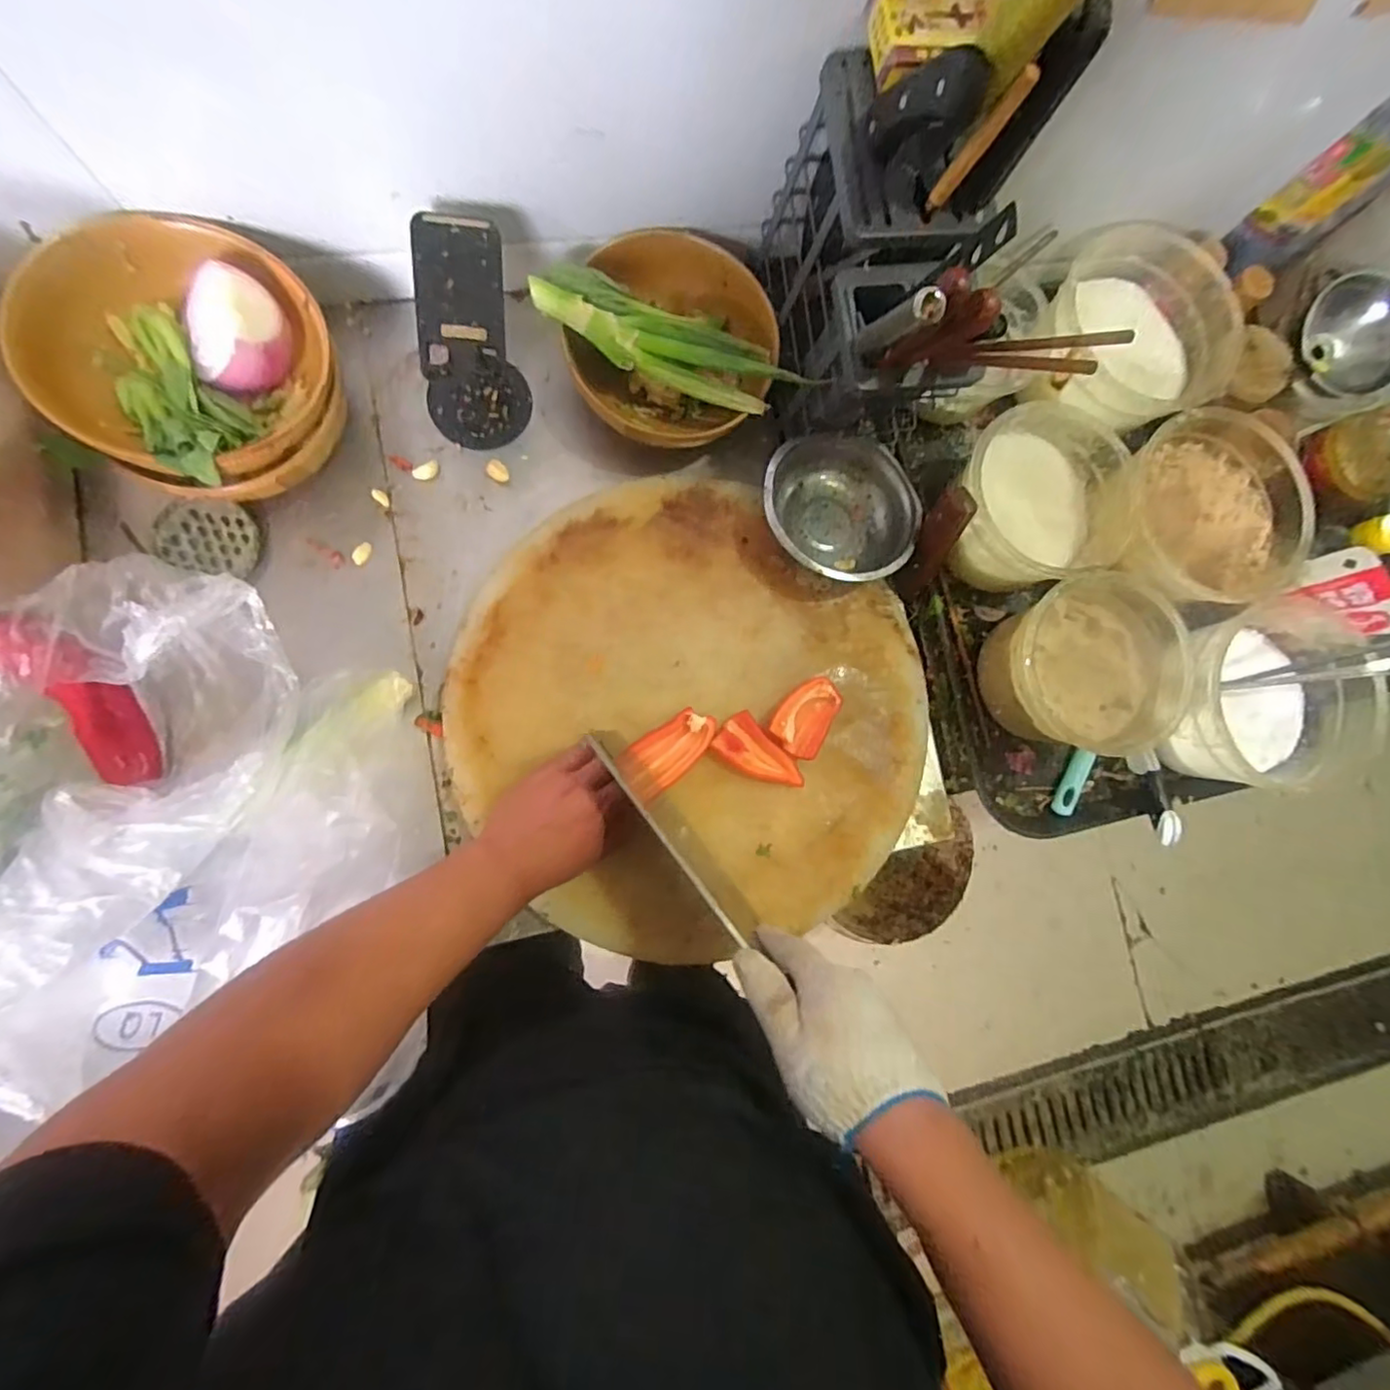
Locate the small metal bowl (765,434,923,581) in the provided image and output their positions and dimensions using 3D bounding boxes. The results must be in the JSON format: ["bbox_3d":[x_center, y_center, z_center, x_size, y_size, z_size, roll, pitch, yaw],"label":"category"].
[{"bbox_3d":[0.129,-0.166,0.564,0.136,0.044,0.136,1,84,-8],"label":"small metal bowl"}]

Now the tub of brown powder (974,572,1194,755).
[{"bbox_3d":[0.350,-0.026,0.578,0.152,0.093,0.143,1,84,-8],"label":"tub of brown powder"}]

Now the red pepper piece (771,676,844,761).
[{"bbox_3d":[0.099,0.017,0.555,0.047,0.021,0.073,31,81,-4],"label":"red pepper piece"}]

